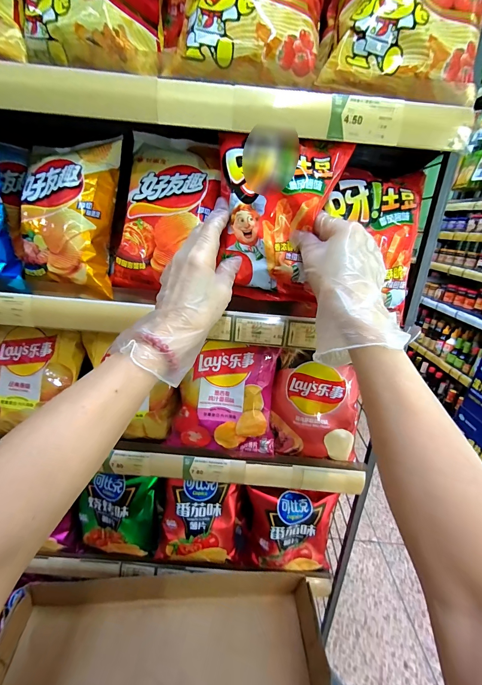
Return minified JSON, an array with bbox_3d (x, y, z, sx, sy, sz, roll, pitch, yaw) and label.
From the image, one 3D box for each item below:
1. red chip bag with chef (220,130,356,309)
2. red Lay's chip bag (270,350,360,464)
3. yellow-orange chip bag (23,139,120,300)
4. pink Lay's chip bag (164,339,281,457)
[{"bbox_3d":[0.037,-0.129,0.324,0.122,0.161,0.035,7,22,2],"label":"red chip bag with chef"},{"bbox_3d":[0.105,0.094,0.427,0.121,0.143,0.038,12,22,13],"label":"red Lay's chip bag"},{"bbox_3d":[-0.207,-0.153,0.372,0.108,0.179,0.056,7,4,4],"label":"yellow-orange chip bag"},{"bbox_3d":[-0.024,0.077,0.431,0.151,0.153,0.068,2,22,-9],"label":"pink Lay's chip bag"}]

